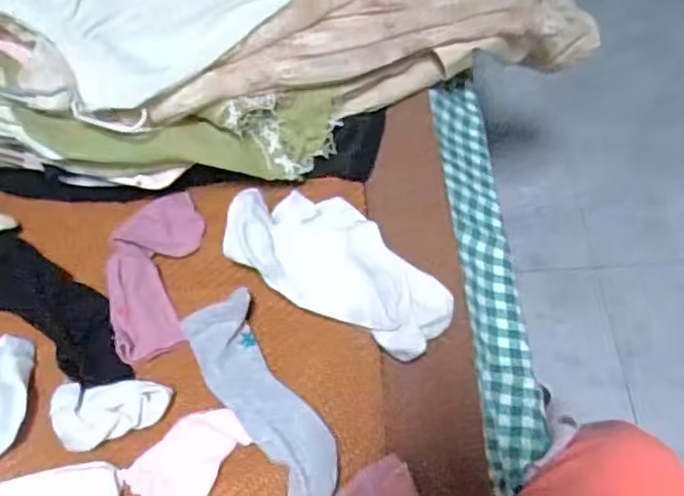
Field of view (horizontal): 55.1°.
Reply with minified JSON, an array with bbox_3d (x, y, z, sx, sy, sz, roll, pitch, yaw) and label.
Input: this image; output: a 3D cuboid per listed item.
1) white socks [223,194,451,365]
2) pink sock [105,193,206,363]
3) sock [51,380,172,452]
[{"bbox_3d":[-0.001,0.012,0.562,0.195,0.059,0.096,29,67,16],"label":"white socks"},{"bbox_3d":[-0.173,0.023,0.595,0.075,0.021,0.158,1,62,3],"label":"pink sock"},{"bbox_3d":[-0.187,0.133,0.529,0.089,0.027,0.049,-8,62,-2],"label":"sock"}]

